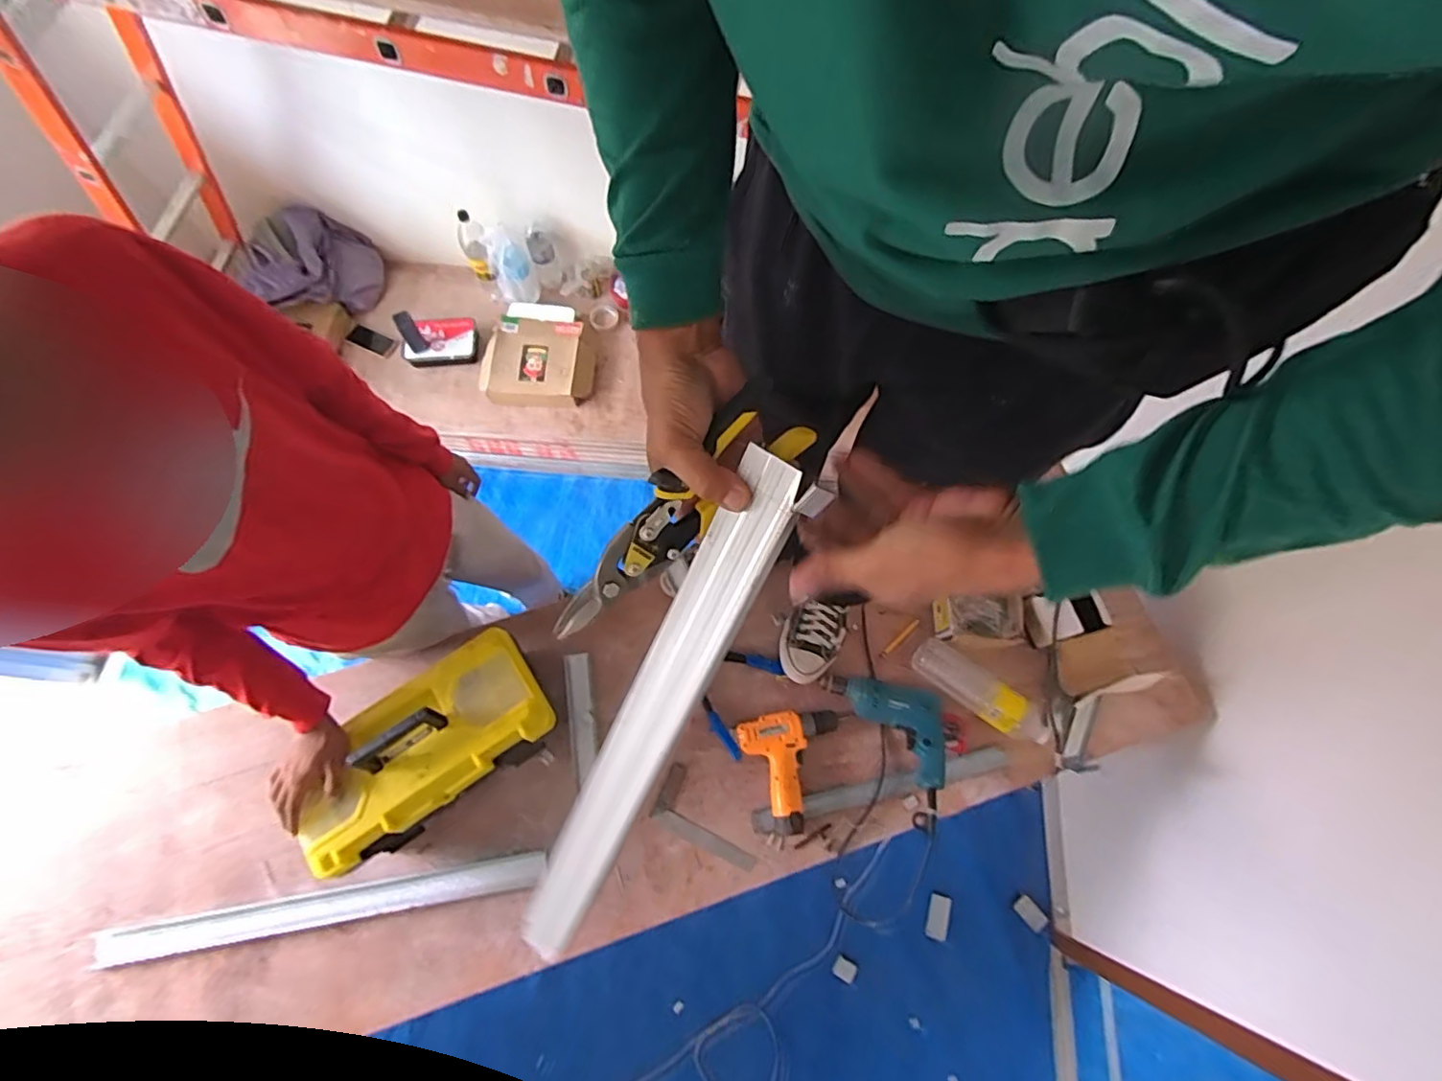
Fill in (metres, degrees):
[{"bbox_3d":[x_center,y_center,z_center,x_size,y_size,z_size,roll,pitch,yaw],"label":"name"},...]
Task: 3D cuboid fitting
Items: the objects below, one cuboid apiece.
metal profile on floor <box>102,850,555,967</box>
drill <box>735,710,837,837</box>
[{"bbox_3d":[-0.664,0.612,1.010,0.708,0.019,0.056,-9,71,-3],"label":"metal profile on floor"},{"bbox_3d":[0.124,0.415,1.094,0.181,0.055,0.201,-1,71,-1],"label":"drill"}]

